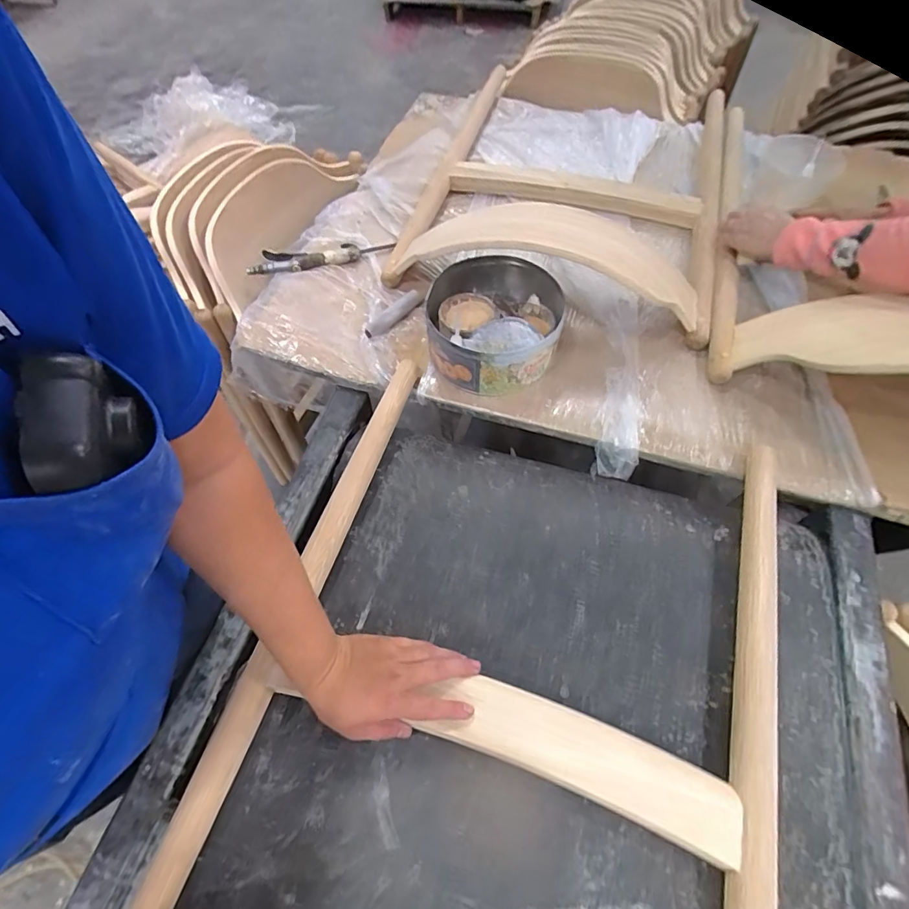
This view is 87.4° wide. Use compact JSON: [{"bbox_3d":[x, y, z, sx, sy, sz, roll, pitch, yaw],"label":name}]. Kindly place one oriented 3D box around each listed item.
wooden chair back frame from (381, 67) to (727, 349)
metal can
[{"bbox_3d":[0.178,-0.416,0.796,0.514,0.158,0.576,12,61,8],"label":"wooden chair back frame"},{"bbox_3d":[0.059,-0.191,0.687,0.189,0.084,0.207,8,60,6],"label":"metal can"}]

